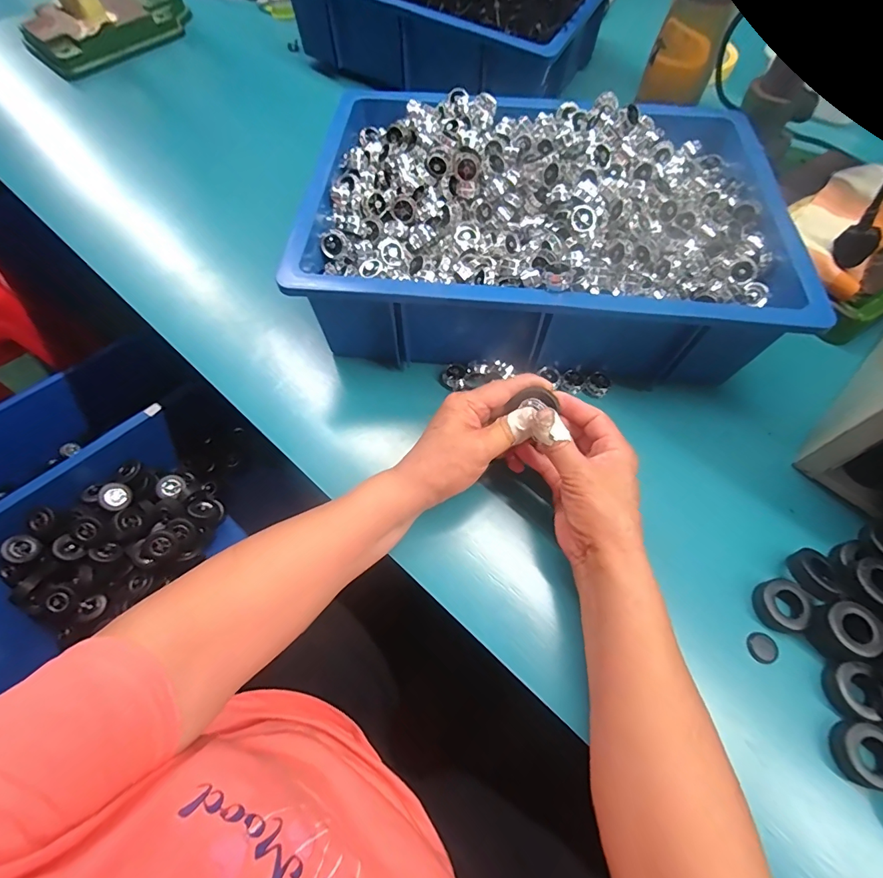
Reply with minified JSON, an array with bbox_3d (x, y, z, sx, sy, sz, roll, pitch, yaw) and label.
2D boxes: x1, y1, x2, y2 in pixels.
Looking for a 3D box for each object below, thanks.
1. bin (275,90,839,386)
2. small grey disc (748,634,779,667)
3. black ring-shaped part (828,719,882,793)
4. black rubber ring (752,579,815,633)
[{"bbox_3d":[0.106,-0.219,0.459,0.439,0.132,0.310,3,64,3],"label":"bin"},{"bbox_3d":[0.239,0.156,0.323,0.018,0.005,0.021,6,65,4],"label":"small grey disc"},{"bbox_3d":[0.283,0.210,0.288,0.036,0.016,0.037,21,67,11],"label":"black ring-shaped part"},{"bbox_3d":[0.261,0.126,0.331,0.036,0.012,0.039,0,64,1],"label":"black rubber ring"}]

